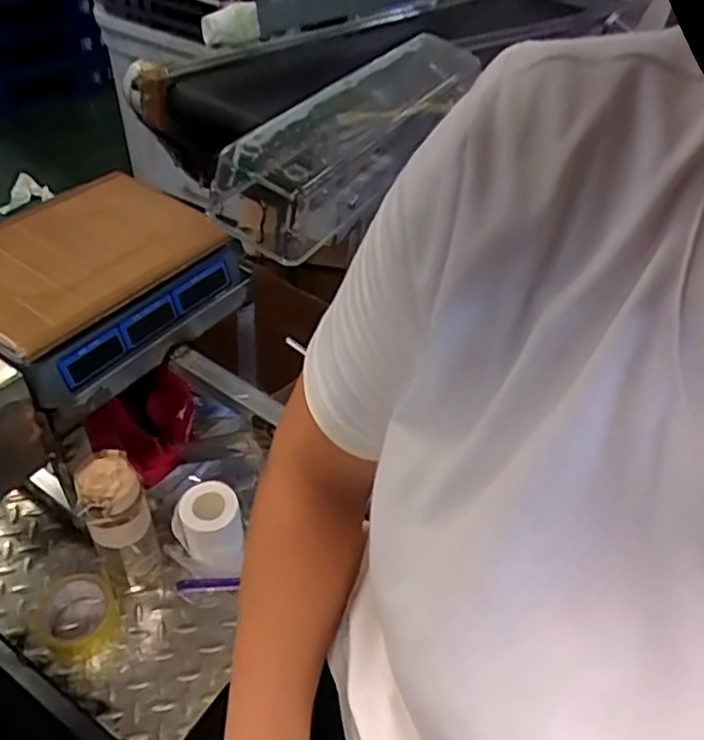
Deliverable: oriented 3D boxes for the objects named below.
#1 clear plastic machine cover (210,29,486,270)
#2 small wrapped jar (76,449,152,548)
[{"bbox_3d":[0.016,-0.189,0.508,0.070,0.065,0.334,27,48,19],"label":"clear plastic machine cover"},{"bbox_3d":[-0.290,0.156,0.780,0.070,0.108,0.071,4,45,-4],"label":"small wrapped jar"}]

